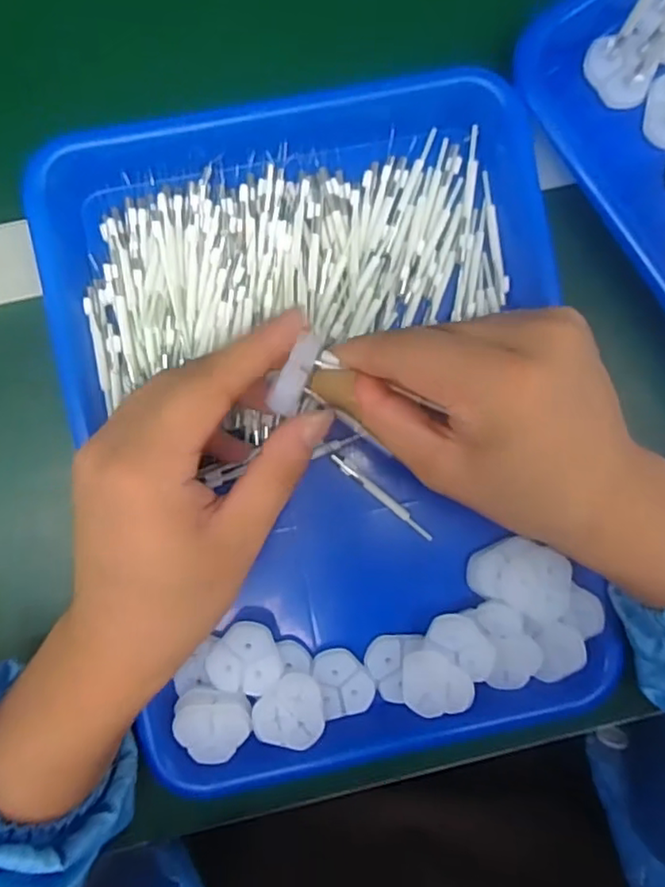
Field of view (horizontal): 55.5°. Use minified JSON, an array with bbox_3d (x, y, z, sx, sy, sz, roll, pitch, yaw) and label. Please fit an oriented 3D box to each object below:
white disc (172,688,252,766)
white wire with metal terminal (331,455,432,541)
[{"bbox_3d":[-0.060,0.143,0.316,0.038,0.007,0.036,-1,91,-3],"label":"white disc"},{"bbox_3d":[0.027,0.029,0.334,0.069,0.004,0.006,40,89,-3],"label":"white wire with metal terminal"}]

